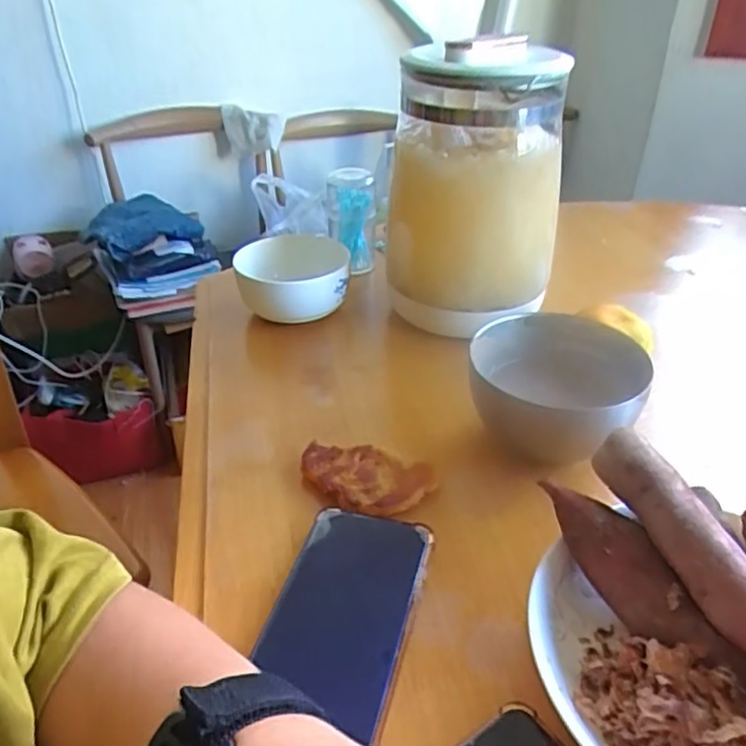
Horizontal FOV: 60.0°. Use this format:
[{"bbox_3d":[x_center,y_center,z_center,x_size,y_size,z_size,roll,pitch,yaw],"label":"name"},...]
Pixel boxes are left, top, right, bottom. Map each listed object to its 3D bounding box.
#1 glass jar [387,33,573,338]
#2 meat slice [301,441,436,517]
[{"bbox_3d":[0.081,-0.137,0.542,0.124,0.231,0.125,0,34,0],"label":"glass jar"},{"bbox_3d":[-0.007,0.068,0.414,0.086,0.009,0.052,11,36,14],"label":"meat slice"}]

